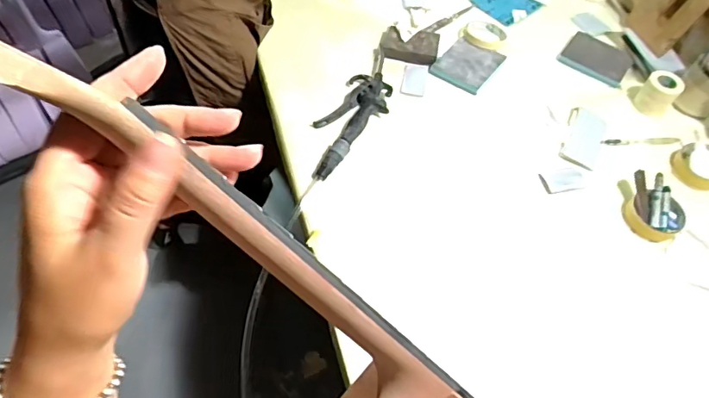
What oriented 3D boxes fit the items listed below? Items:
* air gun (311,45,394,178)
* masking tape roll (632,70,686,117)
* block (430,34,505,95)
[{"bbox_3d":[0.002,-0.146,0.841,0.096,0.037,0.302,25,57,13],"label":"air gun"},{"bbox_3d":[0.537,-0.189,0.880,0.057,0.059,0.057,38,61,20],"label":"masking tape roll"},{"bbox_3d":[0.212,-0.252,0.923,0.099,0.011,0.120,34,60,18],"label":"block"}]

